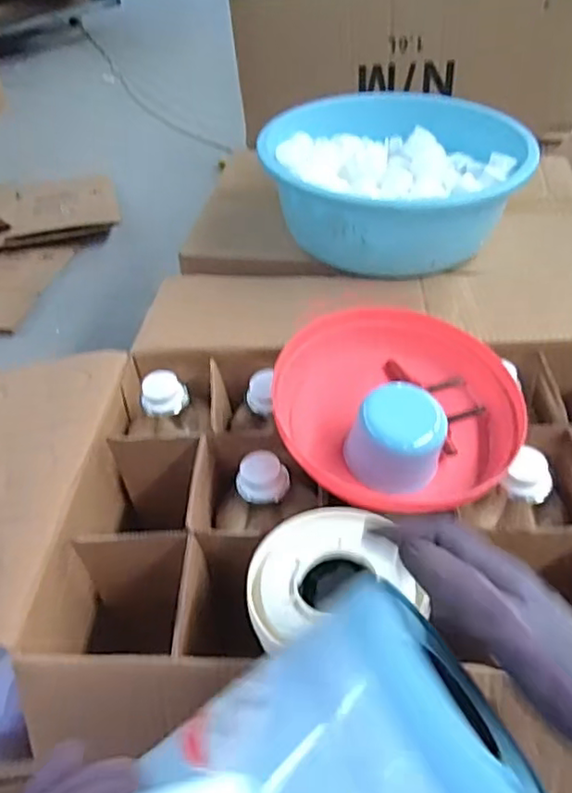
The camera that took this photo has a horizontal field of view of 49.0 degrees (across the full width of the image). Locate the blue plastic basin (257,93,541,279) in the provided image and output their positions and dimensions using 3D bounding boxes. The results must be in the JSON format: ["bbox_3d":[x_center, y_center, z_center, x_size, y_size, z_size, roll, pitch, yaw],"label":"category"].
[{"bbox_3d":[0.157,-0.306,0.891,0.331,0.141,0.331,-3,43,3],"label":"blue plastic basin"}]

